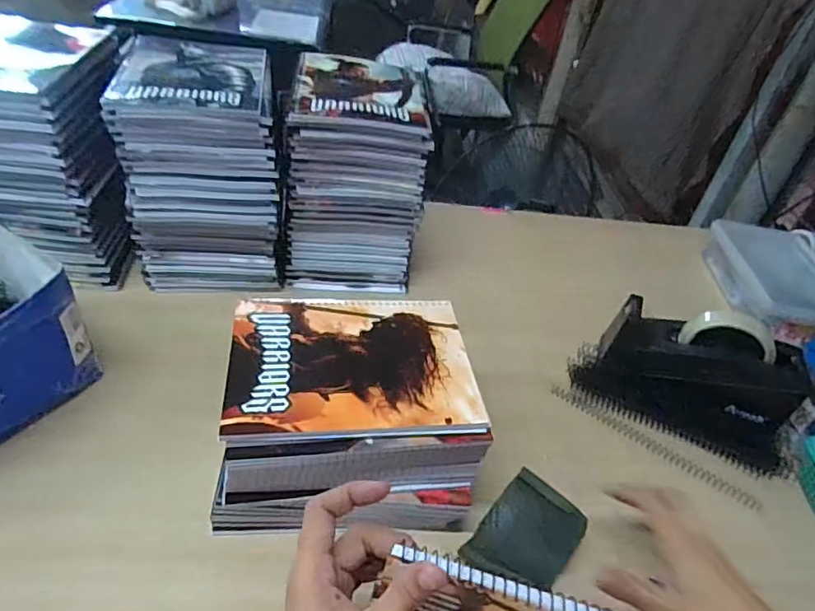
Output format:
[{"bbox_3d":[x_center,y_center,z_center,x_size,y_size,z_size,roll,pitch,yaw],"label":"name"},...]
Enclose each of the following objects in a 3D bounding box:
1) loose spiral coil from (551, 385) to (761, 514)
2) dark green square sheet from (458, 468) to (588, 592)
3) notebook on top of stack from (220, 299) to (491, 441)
[{"bbox_3d":[0.258,0.151,0.581,0.228,0.015,0.023,29,43,21],"label":"loose spiral coil"},{"bbox_3d":[0.099,0.190,0.446,0.071,0.012,0.089,31,68,28],"label":"dark green square sheet"},{"bbox_3d":[-0.044,0.044,0.442,0.191,0.009,0.146,-1,38,-10],"label":"notebook on top of stack"}]

